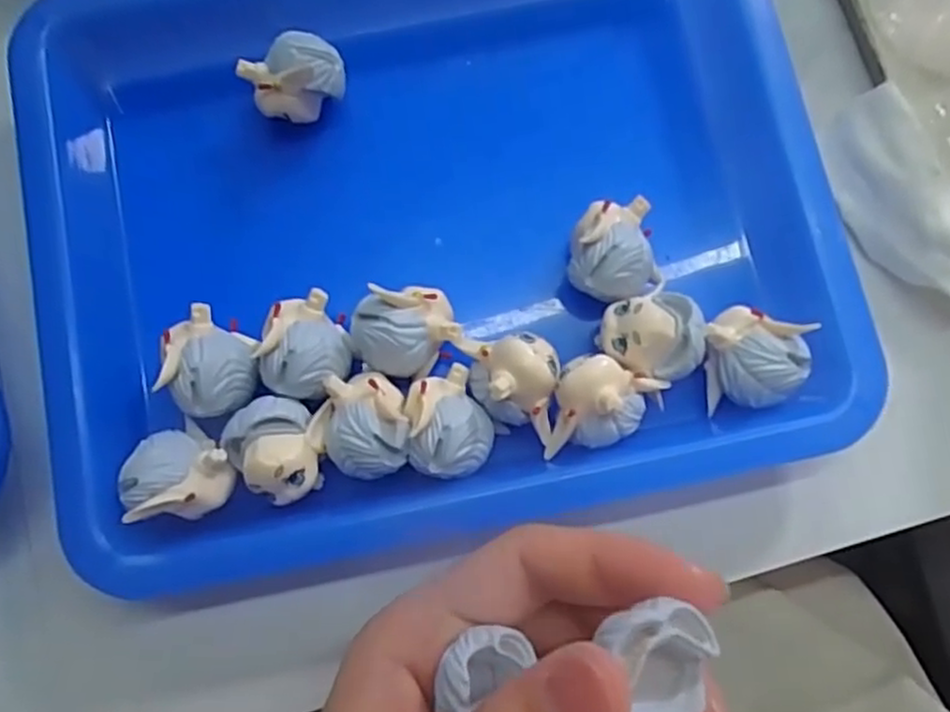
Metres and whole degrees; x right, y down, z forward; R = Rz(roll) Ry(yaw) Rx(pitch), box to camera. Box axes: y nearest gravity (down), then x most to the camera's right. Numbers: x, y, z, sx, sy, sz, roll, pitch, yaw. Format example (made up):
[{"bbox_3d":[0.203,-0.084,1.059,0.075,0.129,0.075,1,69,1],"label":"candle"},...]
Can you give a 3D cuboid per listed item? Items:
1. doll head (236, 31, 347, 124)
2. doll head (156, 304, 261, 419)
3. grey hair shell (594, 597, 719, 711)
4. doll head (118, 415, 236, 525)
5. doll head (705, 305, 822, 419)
[{"bbox_3d":[-0.054,-0.083,0.214,0.028,0.024,0.021,-23,81,-3],"label":"doll head"},{"bbox_3d":[-0.073,0.002,0.193,0.025,0.020,0.026,0,80,1],"label":"doll head"},{"bbox_3d":[0.035,0.056,0.128,0.020,0.015,0.024,-14,80,-1],"label":"grey hair shell"},{"bbox_3d":[-0.079,0.032,0.188,0.025,0.022,0.024,0,80,1],"label":"doll head"},{"bbox_3d":[0.077,0.000,0.195,0.025,0.020,0.027,-14,80,-1],"label":"doll head"}]

